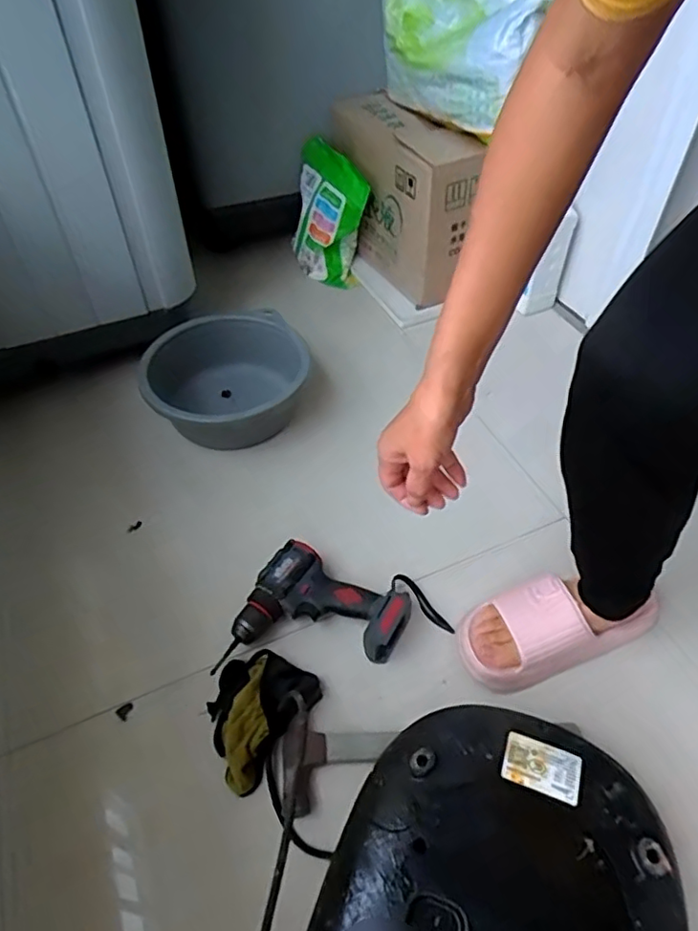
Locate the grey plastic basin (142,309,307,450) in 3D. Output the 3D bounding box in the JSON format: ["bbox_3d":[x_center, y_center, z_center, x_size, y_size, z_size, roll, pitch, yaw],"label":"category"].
[{"bbox_3d":[-0.207,-0.150,1.012,0.268,0.114,0.284,0,49,0],"label":"grey plastic basin"}]

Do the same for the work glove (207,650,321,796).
[{"bbox_3d":[-0.114,0.277,0.673,0.110,0.055,0.146,28,54,23],"label":"work glove"}]

